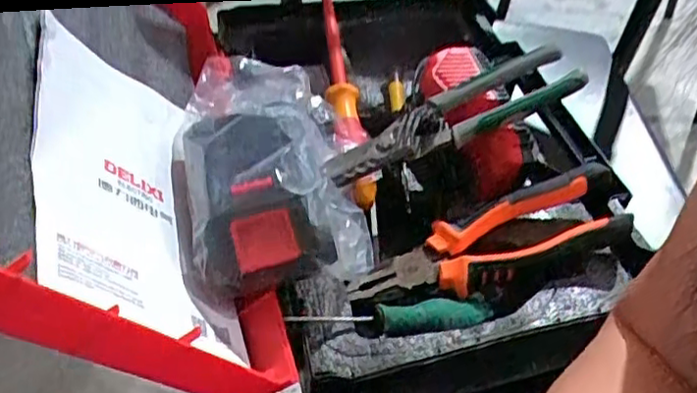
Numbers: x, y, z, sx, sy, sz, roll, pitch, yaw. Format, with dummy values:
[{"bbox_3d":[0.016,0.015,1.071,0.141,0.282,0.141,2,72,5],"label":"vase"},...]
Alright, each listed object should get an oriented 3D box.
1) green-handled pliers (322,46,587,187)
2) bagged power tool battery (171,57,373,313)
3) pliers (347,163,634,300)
[{"bbox_3d":[0.072,-0.054,0.467,0.186,0.021,0.049,-25,52,-7],"label":"green-handled pliers"},{"bbox_3d":[-0.055,-0.023,0.437,0.121,0.071,0.180,-10,48,-14],"label":"bagged power tool battery"},{"bbox_3d":[0.093,0.033,0.449,0.186,0.028,0.048,-21,50,-2],"label":"pliers"}]

